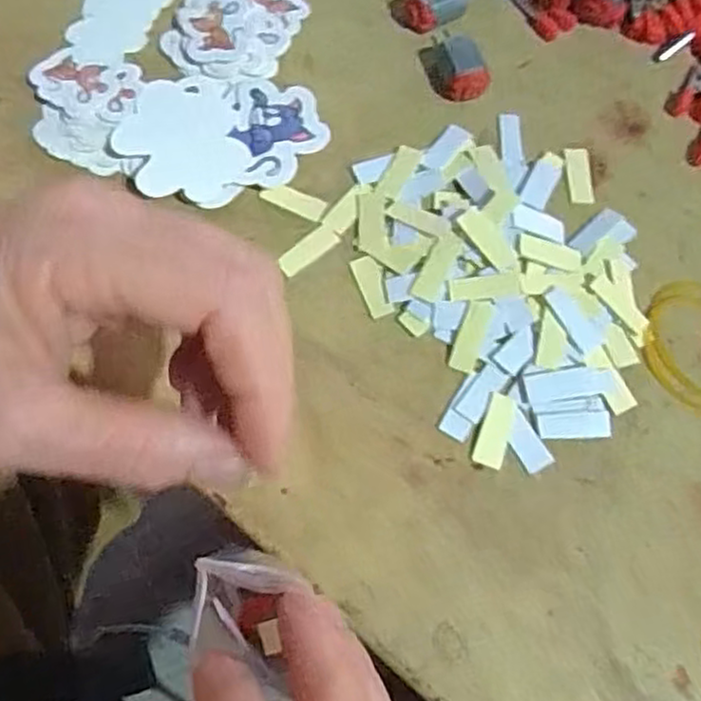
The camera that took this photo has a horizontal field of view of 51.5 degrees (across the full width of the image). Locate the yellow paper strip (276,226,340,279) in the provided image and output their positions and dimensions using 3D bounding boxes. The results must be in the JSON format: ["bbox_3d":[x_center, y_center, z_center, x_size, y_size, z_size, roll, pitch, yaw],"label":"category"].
[{"bbox_3d":[-0.018,-0.042,0.304,0.028,0.004,0.011,-42,76,-15],"label":"yellow paper strip"}]

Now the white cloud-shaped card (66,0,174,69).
[{"bbox_3d":[-0.111,-0.159,0.345,0.038,0.004,0.067,18,64,4],"label":"white cloud-shaped card"}]

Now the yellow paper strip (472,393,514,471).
[{"bbox_3d":[0.055,0.030,0.277,0.012,0.004,0.029,15,70,4],"label":"yellow paper strip"}]

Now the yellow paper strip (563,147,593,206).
[{"bbox_3d":[0.101,-0.078,0.320,0.011,0.004,0.028,0,70,-2],"label":"yellow paper strip"}]

